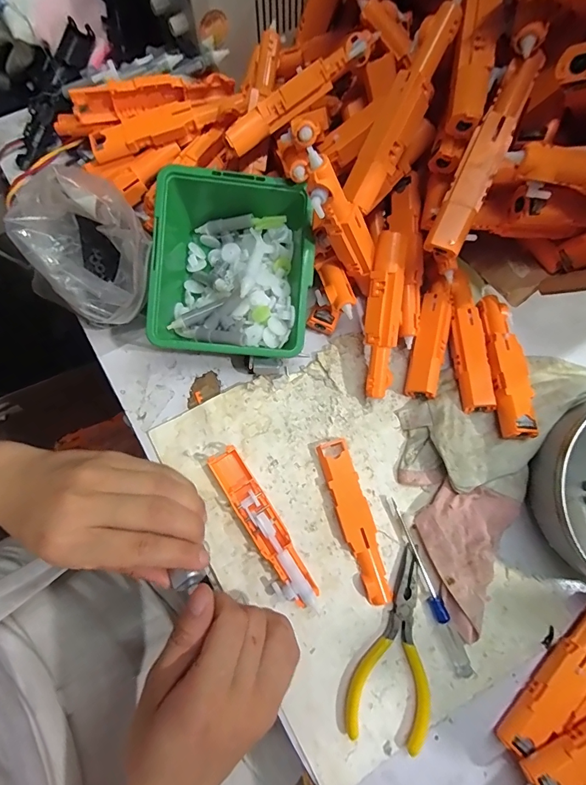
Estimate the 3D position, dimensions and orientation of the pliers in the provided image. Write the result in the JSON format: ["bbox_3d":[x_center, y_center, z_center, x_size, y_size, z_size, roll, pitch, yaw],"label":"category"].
[{"bbox_3d":[0.078,0.178,0.282,0.053,0.008,0.123,19,76,2],"label":"pliers"}]

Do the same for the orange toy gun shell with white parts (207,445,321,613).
[{"bbox_3d":[-0.022,0.098,0.290,0.026,0.014,0.124,-30,79,-9],"label":"orange toy gun shell with white parts"}]

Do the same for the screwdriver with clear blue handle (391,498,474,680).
[{"bbox_3d":[0.098,0.142,0.290,0.011,0.008,0.127,-21,78,-7],"label":"screwdriver with clear blue handle"}]

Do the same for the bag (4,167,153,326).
[{"bbox_3d":[-0.141,-0.095,0.291,0.077,0.080,0.098,-36,80,-10],"label":"bag"}]

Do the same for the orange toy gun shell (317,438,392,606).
[{"bbox_3d":[0.047,0.094,0.296,0.023,0.010,0.120,-18,77,-6],"label":"orange toy gun shell"}]

